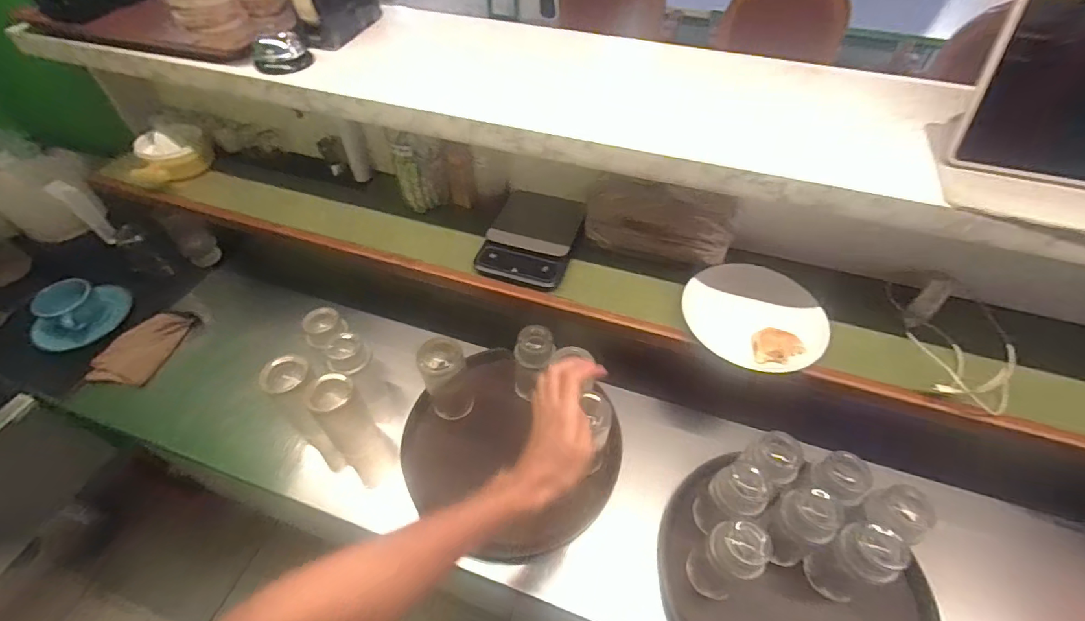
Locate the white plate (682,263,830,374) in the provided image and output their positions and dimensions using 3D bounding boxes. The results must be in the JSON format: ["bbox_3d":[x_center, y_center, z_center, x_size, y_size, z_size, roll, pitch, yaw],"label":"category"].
[{"bbox_3d":[0.308,0.000,0.687,0.190,0.025,0.195,-9,44,9],"label":"white plate"}]

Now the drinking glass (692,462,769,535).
[{"bbox_3d":[0.254,0.261,0.637,0.062,0.127,0.067,0,51,0],"label":"drinking glass"}]

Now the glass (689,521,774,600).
[{"bbox_3d":[0.232,0.313,0.585,0.058,0.147,0.062,-24,55,-19],"label":"glass"}]

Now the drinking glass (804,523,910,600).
[{"bbox_3d":[0.390,0.322,0.590,0.072,0.144,0.067,-16,52,-13],"label":"drinking glass"}]

